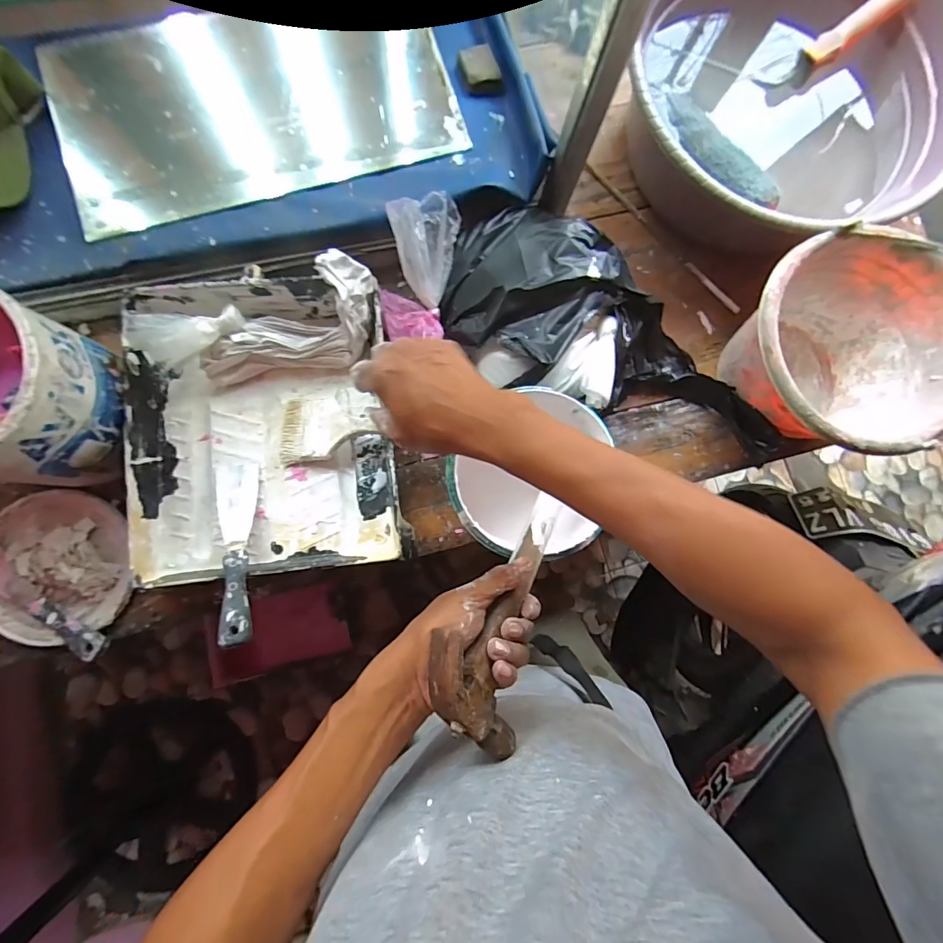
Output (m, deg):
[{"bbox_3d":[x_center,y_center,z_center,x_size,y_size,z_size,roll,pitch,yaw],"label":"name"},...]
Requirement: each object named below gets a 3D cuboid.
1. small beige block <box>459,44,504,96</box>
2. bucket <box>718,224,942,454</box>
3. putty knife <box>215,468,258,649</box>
[{"bbox_3d":[0.014,-0.546,0.603,0.051,0.020,0.055,-15,86,-5],"label":"small beige block"},{"bbox_3d":[0.424,-0.138,0.544,0.236,0.165,0.243,0,85,-3],"label":"bucket"},{"bbox_3d":[-0.262,0.083,0.493,0.045,0.013,0.209,-13,62,-5],"label":"putty knife"}]

